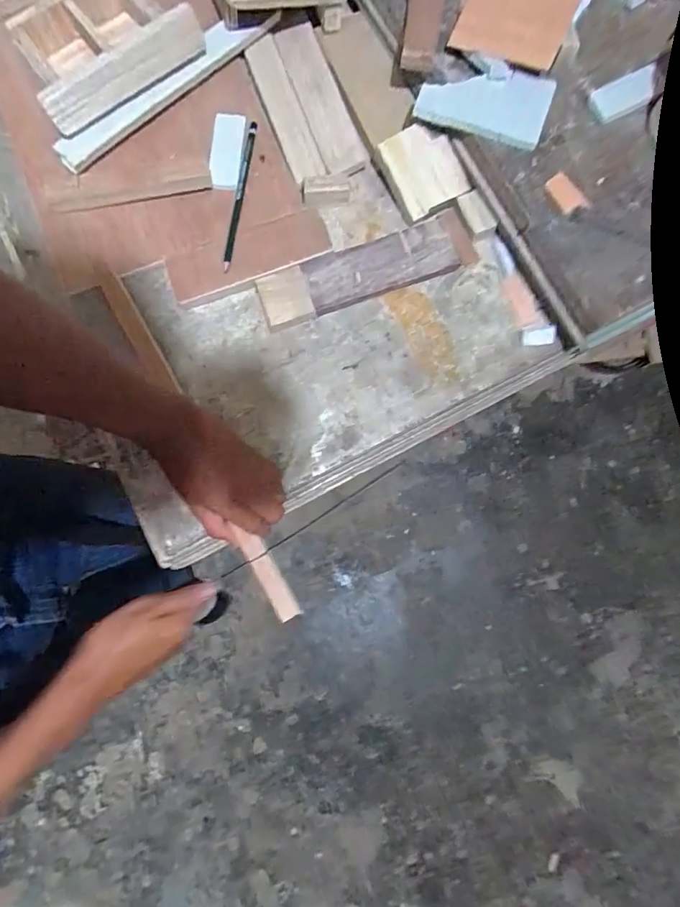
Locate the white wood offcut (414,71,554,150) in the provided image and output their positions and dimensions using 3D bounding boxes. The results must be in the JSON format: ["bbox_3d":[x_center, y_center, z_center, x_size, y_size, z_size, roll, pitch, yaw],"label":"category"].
[{"bbox_3d":[0.133,-0.324,0.436,0.115,0.017,0.062,20,81,2],"label":"white wood offcut"}]

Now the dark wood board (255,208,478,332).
[{"bbox_3d":[0.025,-0.179,0.465,0.211,0.017,0.052,-20,81,-4],"label":"dark wood board"}]

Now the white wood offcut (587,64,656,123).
[{"bbox_3d":[0.265,-0.333,0.438,0.068,0.007,0.033,-24,82,-5],"label":"white wood offcut"}]

